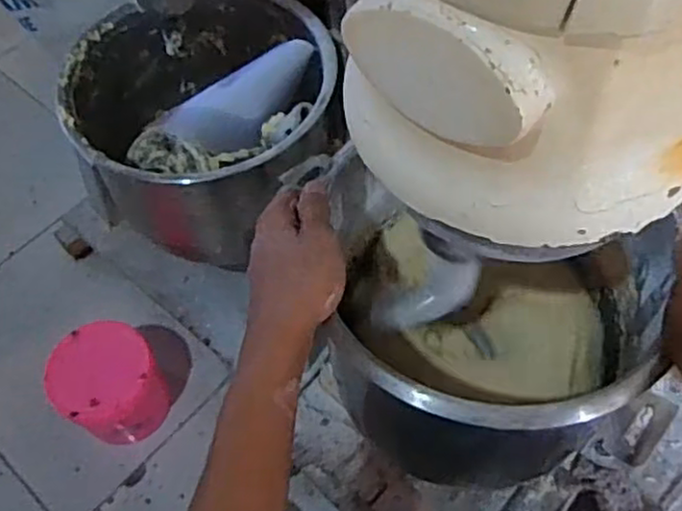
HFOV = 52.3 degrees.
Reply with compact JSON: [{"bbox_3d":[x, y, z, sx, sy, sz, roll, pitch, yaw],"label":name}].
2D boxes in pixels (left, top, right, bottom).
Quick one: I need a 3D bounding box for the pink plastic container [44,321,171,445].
[{"bbox_3d":[-0.276,0.154,0.841,0.109,0.114,0.116,-2,58,3],"label":"pink plastic container"}]

